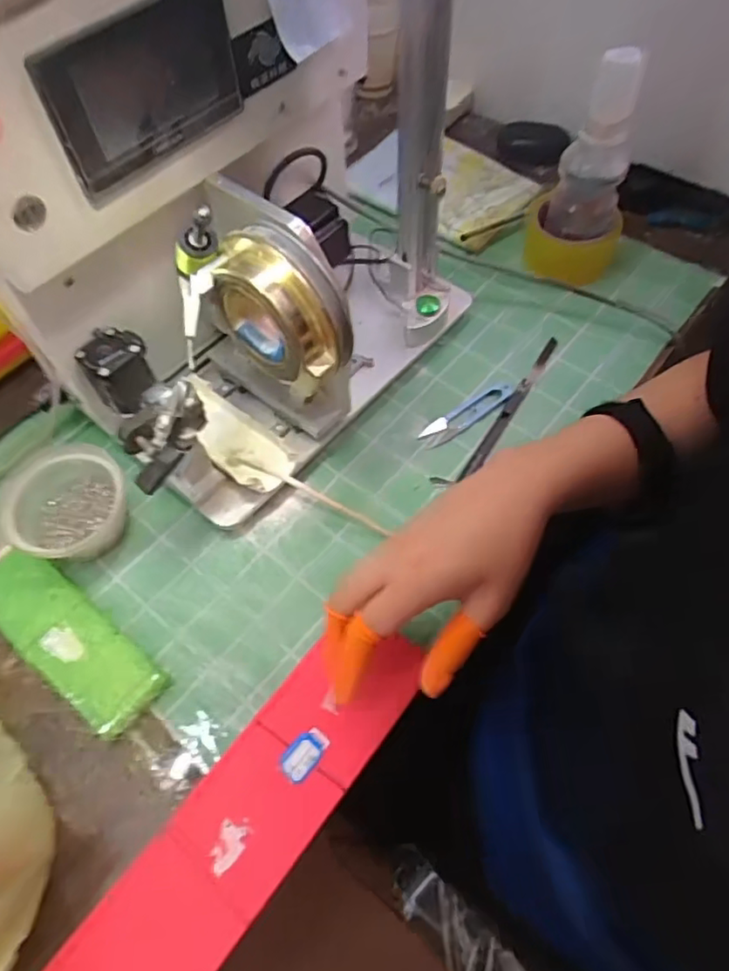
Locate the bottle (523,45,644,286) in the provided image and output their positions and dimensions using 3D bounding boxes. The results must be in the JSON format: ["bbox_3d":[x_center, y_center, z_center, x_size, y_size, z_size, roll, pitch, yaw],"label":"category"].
[{"bbox_3d":[0.222,-0.313,0.626,0.096,0.210,0.076,12,59,9],"label":"bottle"}]

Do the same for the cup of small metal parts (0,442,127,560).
[{"bbox_3d":[-0.246,0.013,0.514,0.095,0.045,0.096,-1,58,1],"label":"cup of small metal parts"}]

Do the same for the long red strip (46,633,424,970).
[{"bbox_3d":[-0.086,0.228,0.402,0.081,0.011,0.336,35,67,21],"label":"long red strip"}]

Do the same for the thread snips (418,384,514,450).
[{"bbox_3d":[0.096,-0.067,0.584,0.105,0.004,0.024,-32,63,-17],"label":"thread snips"}]

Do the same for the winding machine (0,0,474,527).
[{"bbox_3d":[-0.079,-0.208,0.481,0.239,0.336,0.373,35,65,21],"label":"winding machine"}]

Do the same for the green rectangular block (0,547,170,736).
[{"bbox_3d":[-0.231,0.113,0.480,0.179,0.014,0.057,35,65,21],"label":"green rectangular block"}]

